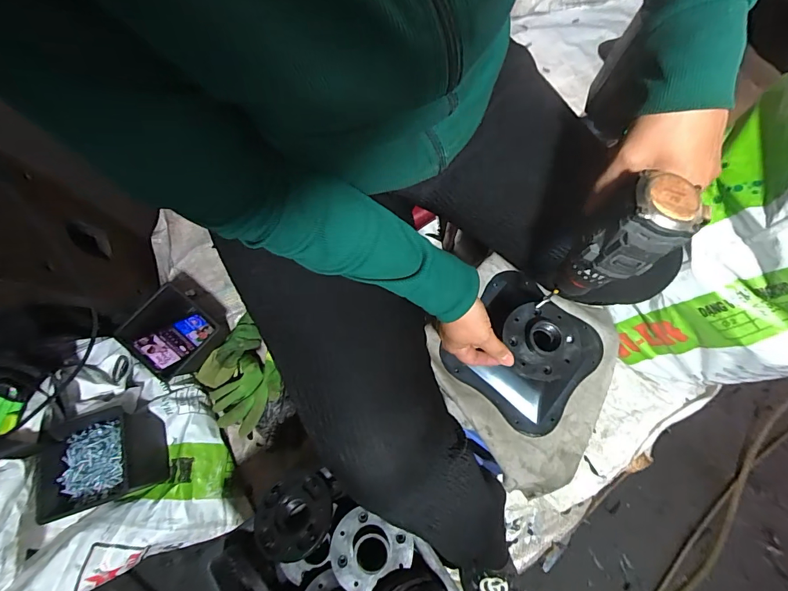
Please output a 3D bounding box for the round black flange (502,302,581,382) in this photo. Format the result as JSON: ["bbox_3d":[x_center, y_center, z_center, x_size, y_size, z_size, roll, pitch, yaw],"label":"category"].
[{"bbox_3d":[0.186,0.053,0.476,0.091,0.027,0.093,0,74,-1],"label":"round black flange"}]

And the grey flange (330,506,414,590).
[{"bbox_3d":[-0.030,0.302,0.451,0.092,0.024,0.080,24,75,5],"label":"grey flange"}]

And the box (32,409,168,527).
[{"bbox_3d":[-0.450,0.253,0.612,0.121,0.106,0.132,-15,75,-6],"label":"box"}]

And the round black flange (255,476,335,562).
[{"bbox_3d":[-0.119,0.264,0.469,0.091,0.017,0.089,-8,46,9],"label":"round black flange"}]

